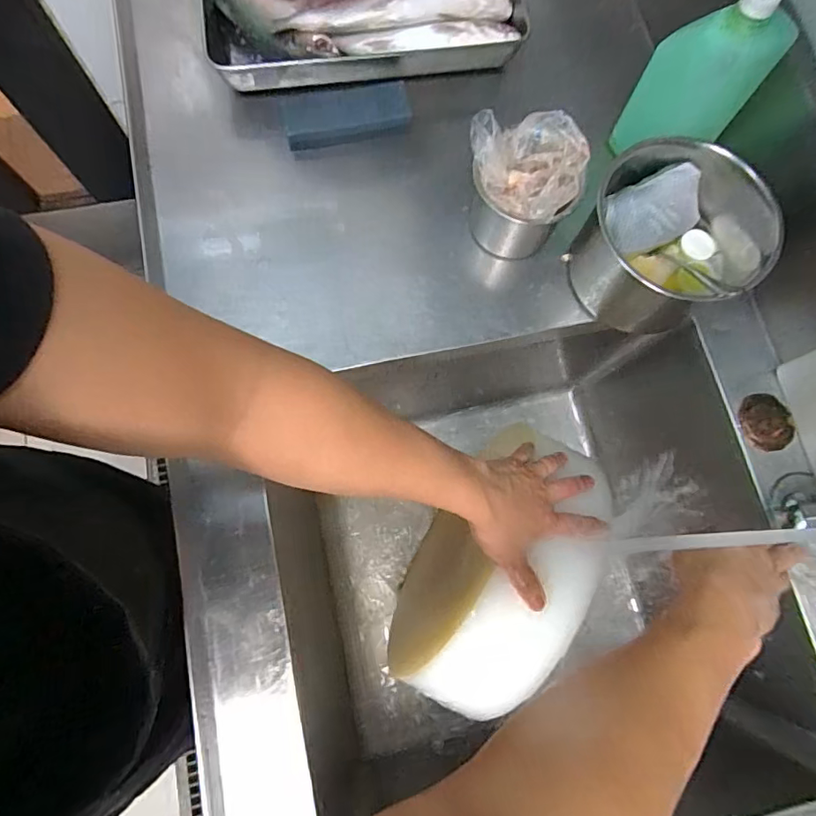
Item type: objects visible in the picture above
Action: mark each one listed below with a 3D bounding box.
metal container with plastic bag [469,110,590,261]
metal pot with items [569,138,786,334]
[{"bbox_3d":[0.120,-0.239,0.547,0.121,0.111,0.107,13,77,1],"label":"metal container with plastic bag"},{"bbox_3d":[0.274,-0.177,0.527,0.154,0.131,0.167,0,77,-2],"label":"metal pot with items"}]

